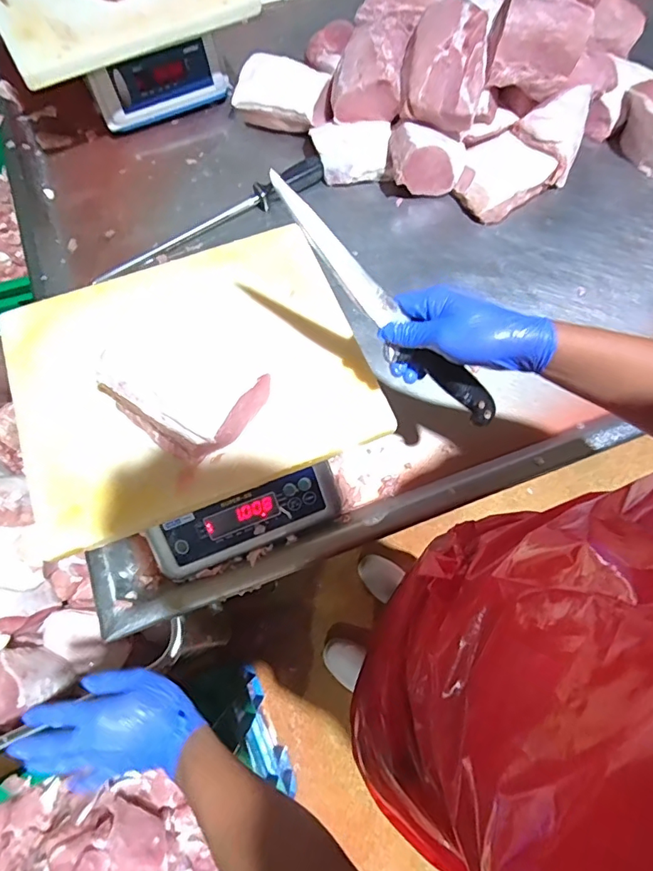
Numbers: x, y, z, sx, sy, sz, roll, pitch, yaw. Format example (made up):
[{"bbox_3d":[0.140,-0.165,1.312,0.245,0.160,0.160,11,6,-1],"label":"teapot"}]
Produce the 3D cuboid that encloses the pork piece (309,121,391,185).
[{"bbox_3d":[0.040,-0.471,0.800,0.126,0.073,0.084,-2,69,-3],"label":"pork piece"}]

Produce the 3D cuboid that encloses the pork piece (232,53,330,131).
[{"bbox_3d":[-0.070,-0.599,0.856,0.168,0.066,0.108,19,70,5],"label":"pork piece"}]

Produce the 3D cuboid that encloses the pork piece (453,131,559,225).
[{"bbox_3d":[0.283,-0.429,0.800,0.140,0.053,0.121,-36,75,-14],"label":"pork piece"}]

